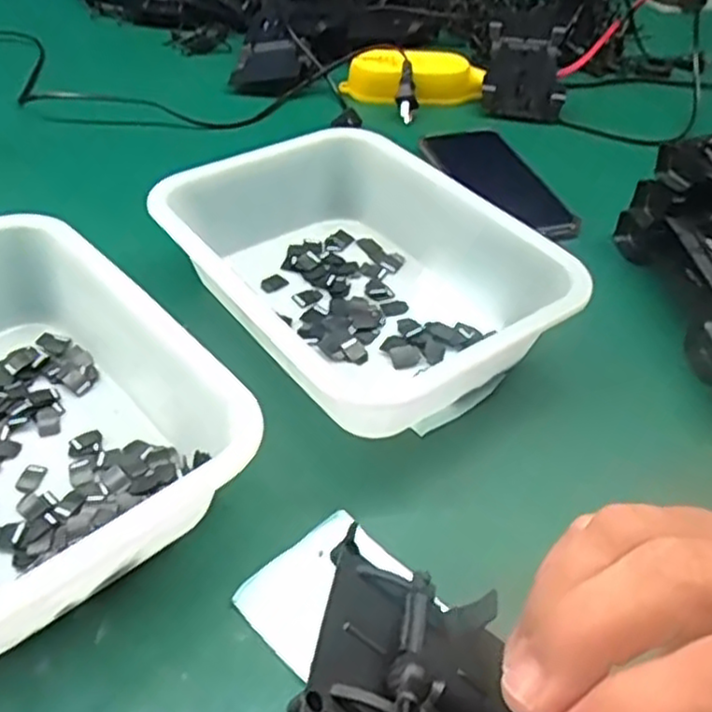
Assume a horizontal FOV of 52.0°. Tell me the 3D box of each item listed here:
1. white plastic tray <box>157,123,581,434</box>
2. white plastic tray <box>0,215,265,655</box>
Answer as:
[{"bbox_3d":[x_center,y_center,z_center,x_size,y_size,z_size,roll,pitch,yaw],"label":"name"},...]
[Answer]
[{"bbox_3d":[-0.005,-0.059,0.468,0.178,0.063,0.263,-29,53,-29],"label":"white plastic tray"},{"bbox_3d":[-0.184,0.028,0.366,0.184,0.064,0.246,-31,54,-30],"label":"white plastic tray"}]

